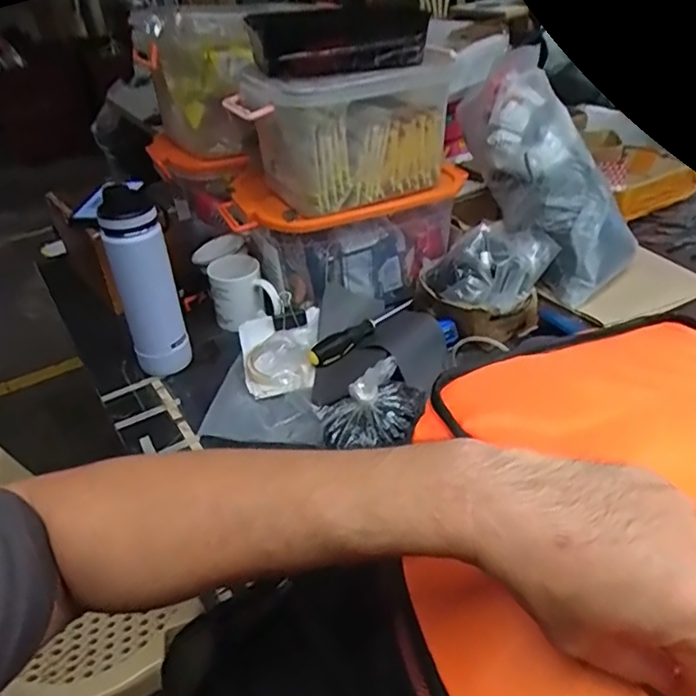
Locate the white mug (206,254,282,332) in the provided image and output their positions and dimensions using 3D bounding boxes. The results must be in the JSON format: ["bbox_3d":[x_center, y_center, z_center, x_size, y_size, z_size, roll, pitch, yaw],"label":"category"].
[{"bbox_3d":[-0.161,-0.082,0.904,0.095,0.083,0.100,-14,37,-11],"label":"white mug"}]

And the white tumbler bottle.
[{"bbox_3d":[-0.273,-0.085,0.782,0.075,0.255,0.083,-20,39,-19],"label":"white tumbler bottle"}]

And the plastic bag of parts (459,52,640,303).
[{"bbox_3d":[0.313,-0.266,0.937,0.138,0.133,0.399,-21,80,-20],"label":"plastic bag of parts"}]

